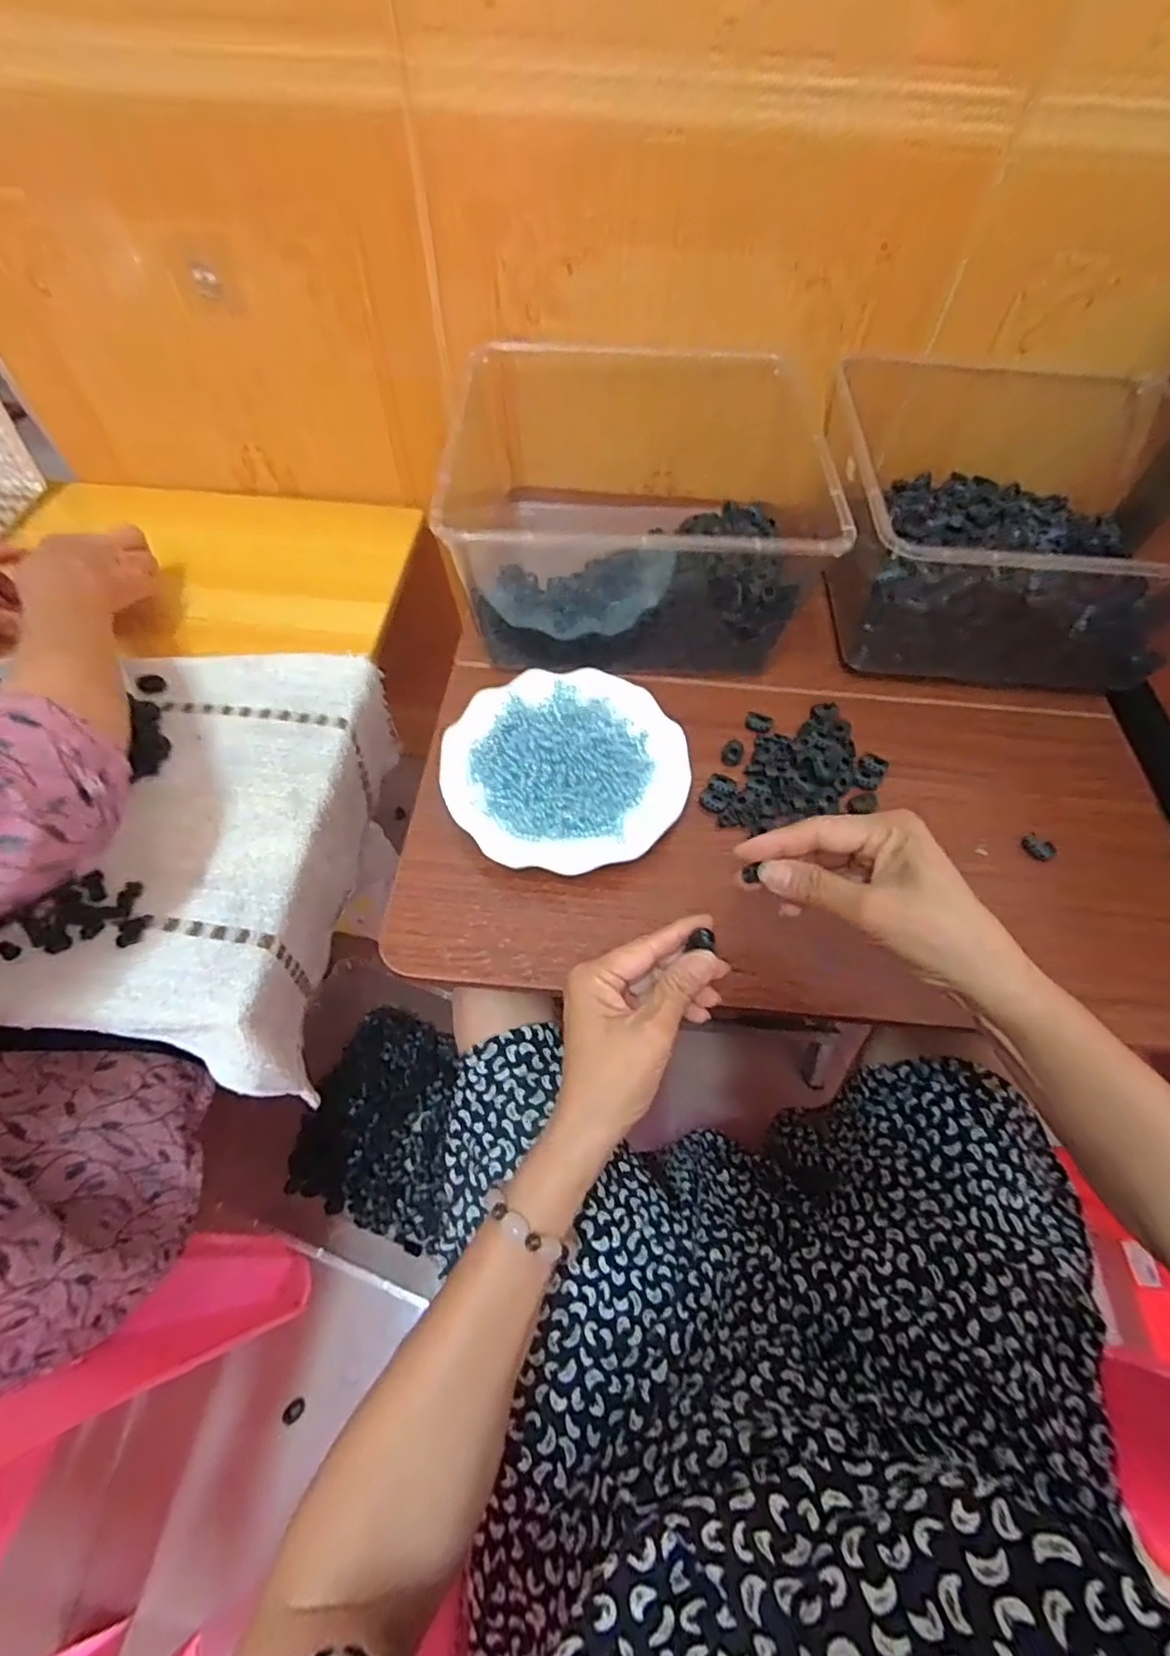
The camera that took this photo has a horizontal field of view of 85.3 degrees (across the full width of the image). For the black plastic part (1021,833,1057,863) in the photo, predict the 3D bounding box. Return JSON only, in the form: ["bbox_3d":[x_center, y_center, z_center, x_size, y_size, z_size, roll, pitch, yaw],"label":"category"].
[{"bbox_3d":[0.344,0.015,0.480,0.015,0.007,0.024,-36,67,-22],"label":"black plastic part"}]

